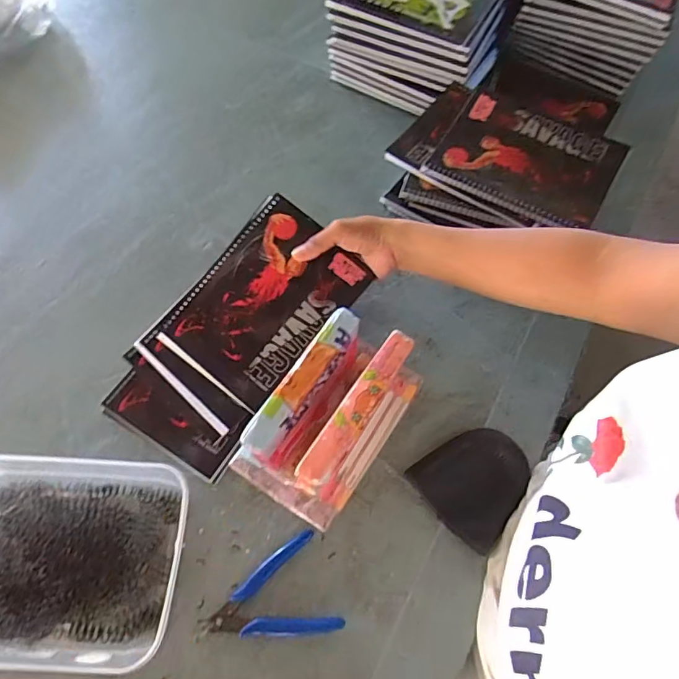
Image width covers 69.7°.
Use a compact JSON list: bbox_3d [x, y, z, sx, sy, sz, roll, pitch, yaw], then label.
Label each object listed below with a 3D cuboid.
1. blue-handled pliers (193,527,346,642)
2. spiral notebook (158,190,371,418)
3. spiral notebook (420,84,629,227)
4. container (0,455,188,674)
[{"bbox_3d":[-0.063,0.221,0.441,0.124,0.008,0.082,-4,68,1],"label":"blue-handled pliers"},{"bbox_3d":[-0.078,-0.042,0.522,0.141,0.018,0.192,40,84,8],"label":"spiral notebook"},{"bbox_3d":[0.217,-0.213,0.568,0.194,0.016,0.153,27,66,12],"label":"spiral notebook"},{"bbox_3d":[-0.257,0.188,0.426,0.247,0.068,0.157,2,64,1],"label":"container"}]

